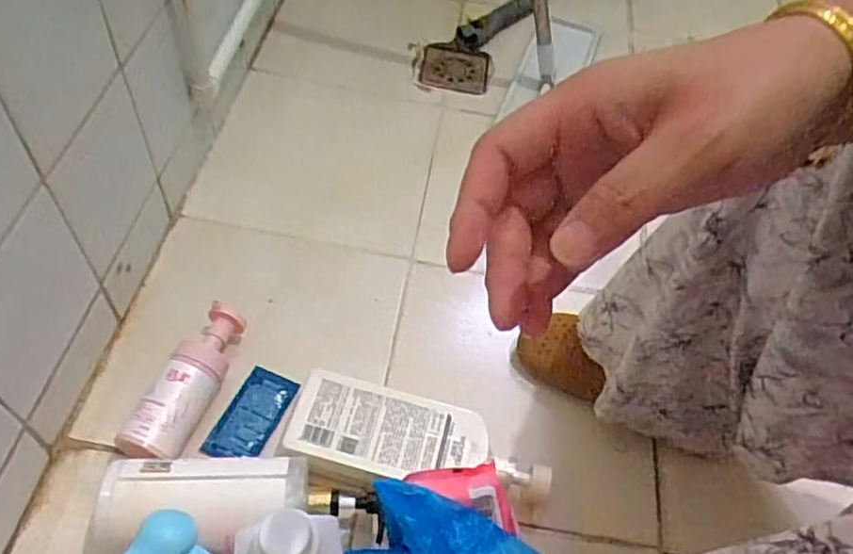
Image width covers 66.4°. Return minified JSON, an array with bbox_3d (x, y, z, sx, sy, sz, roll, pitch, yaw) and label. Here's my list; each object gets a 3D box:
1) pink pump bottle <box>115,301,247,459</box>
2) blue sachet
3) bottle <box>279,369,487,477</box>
[{"bbox_3d":[-0.237,0.108,0.654,0.052,0.059,0.170,12,54,7],"label":"pink pump bottle"},{"bbox_3d":[-0.181,0.143,0.672,0.055,0.011,0.101,21,55,14],"label":"blue sachet"},{"bbox_3d":[-0.036,0.156,0.638,0.189,0.047,0.088,10,53,6],"label":"bottle"}]

